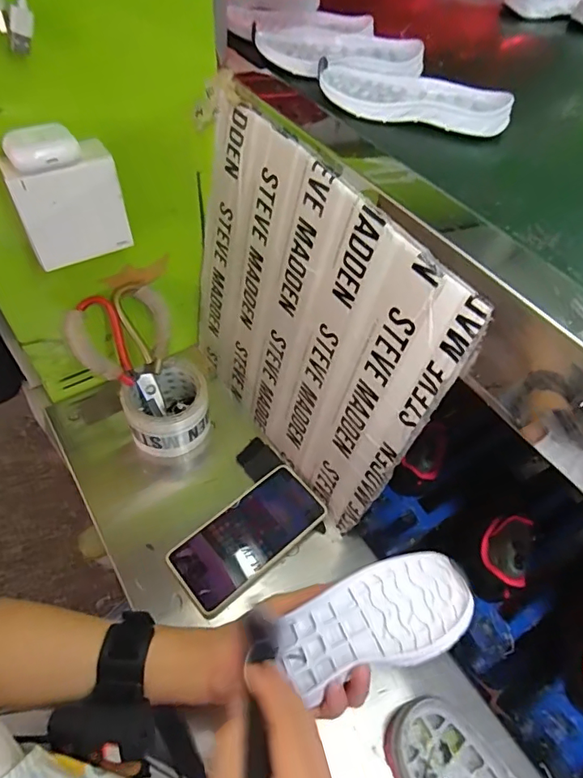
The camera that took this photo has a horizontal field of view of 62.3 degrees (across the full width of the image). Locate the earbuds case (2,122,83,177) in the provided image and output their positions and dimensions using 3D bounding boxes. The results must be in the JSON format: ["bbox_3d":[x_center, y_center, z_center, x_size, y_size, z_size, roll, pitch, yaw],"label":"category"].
[{"bbox_3d":[-0.197,-0.191,0.383,0.053,0.020,0.038,-21,58,-20],"label":"earbuds case"}]

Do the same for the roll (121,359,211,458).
[{"bbox_3d":[-0.148,0.022,0.581,0.091,0.070,0.093,3,52,-3],"label":"roll"}]

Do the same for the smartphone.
[{"bbox_3d":[-0.045,0.156,0.519,0.166,0.012,0.079,-35,63,-27],"label":"smartphone"}]

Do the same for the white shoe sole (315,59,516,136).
[{"bbox_3d":[0.111,-0.272,0.442,0.173,0.020,0.085,21,54,11],"label":"white shoe sole"}]

